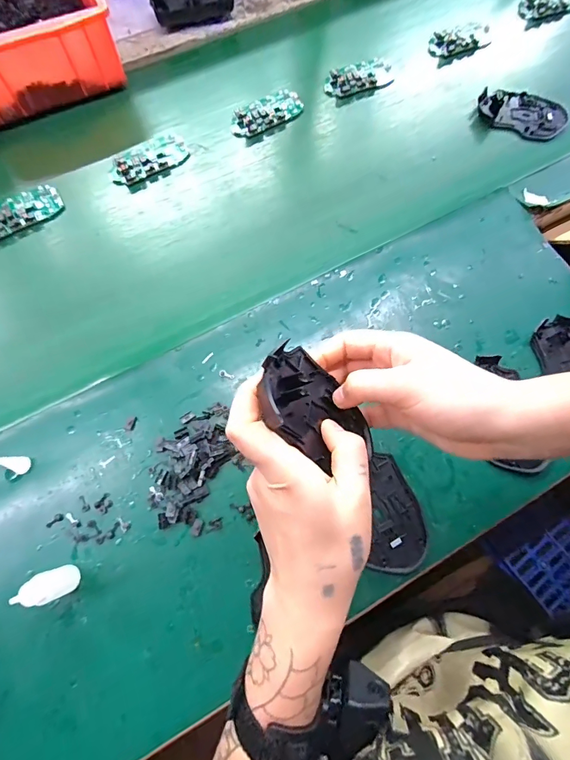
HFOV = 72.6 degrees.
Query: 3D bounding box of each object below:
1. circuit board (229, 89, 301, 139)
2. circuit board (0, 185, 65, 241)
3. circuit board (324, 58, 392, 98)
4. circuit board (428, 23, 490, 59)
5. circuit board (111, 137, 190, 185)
[{"bbox_3d":[-0.024,-0.342,0.499,0.095,0.012,0.044,-27,76,-9],"label":"circuit board"},{"bbox_3d":[-0.305,-0.192,0.443,0.096,0.015,0.045,-34,77,-11],"label":"circuit board"},{"bbox_3d":[0.103,-0.408,0.523,0.103,0.017,0.048,-22,75,-8],"label":"circuit board"},{"bbox_3d":[0.250,-0.479,0.548,0.095,0.020,0.040,-20,75,-7],"label":"circuit board"},{"bbox_3d":[-0.167,-0.270,0.472,0.097,0.007,0.046,-31,76,-10],"label":"circuit board"}]

